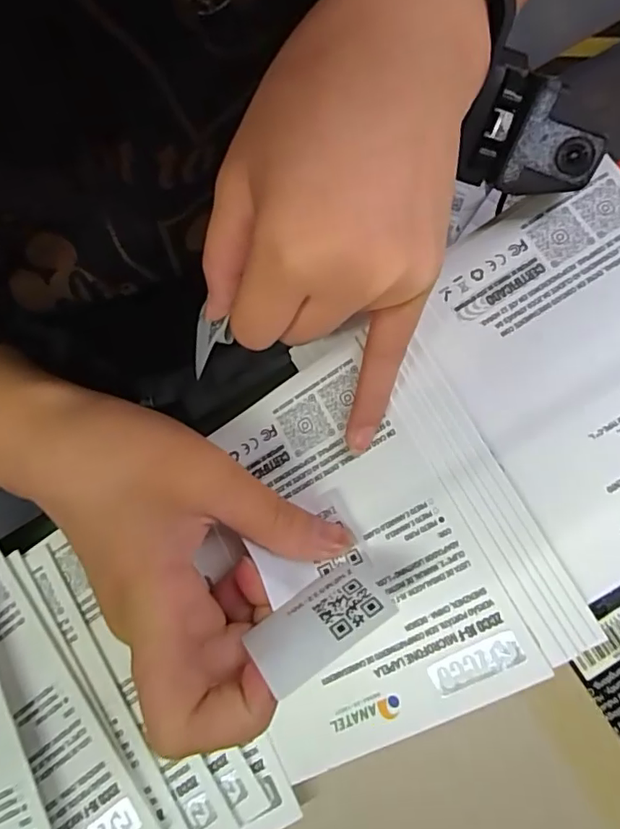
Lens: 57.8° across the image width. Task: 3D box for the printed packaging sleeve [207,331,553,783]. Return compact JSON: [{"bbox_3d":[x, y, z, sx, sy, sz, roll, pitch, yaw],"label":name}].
[{"bbox_3d":[0.007,0.048,0.190,0.091,0.004,0.119,-32,74,18],"label":"printed packaging sleeve"}]

